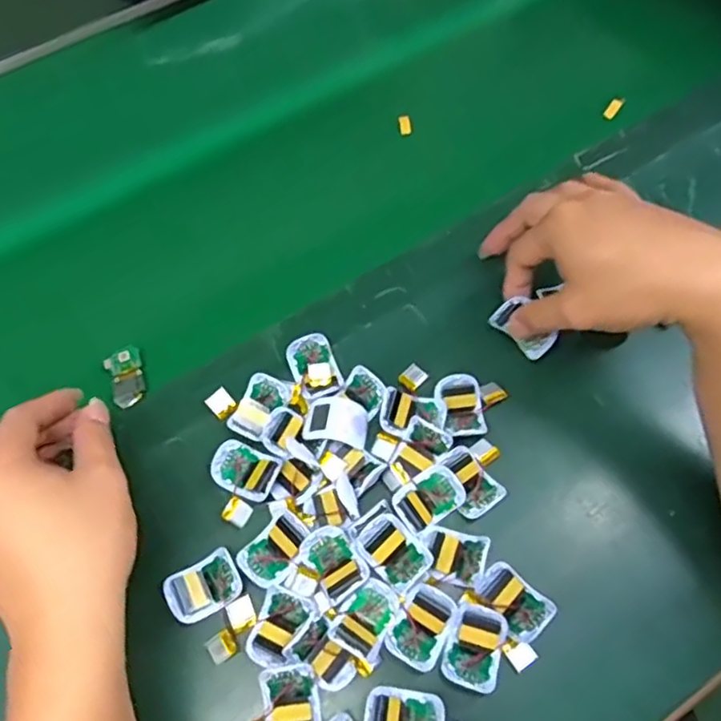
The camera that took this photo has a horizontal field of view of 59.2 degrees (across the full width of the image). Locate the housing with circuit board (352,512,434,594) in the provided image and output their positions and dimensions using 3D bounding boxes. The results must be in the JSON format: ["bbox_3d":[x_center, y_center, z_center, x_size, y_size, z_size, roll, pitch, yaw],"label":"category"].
[{"bbox_3d":[0.020,0.112,0.373,0.030,0.017,0.042,-40,68,-15],"label":"housing with circuit board"}]

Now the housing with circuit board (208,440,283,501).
[{"bbox_3d":[-0.074,0.070,0.406,0.042,0.011,0.030,22,67,14],"label":"housing with circuit board"}]

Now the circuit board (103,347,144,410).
[{"bbox_3d":[-0.167,0.012,0.456,0.025,0.005,0.045,-23,64,-8],"label":"circuit board"}]

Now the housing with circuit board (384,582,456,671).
[{"bbox_3d":[0.035,0.150,0.360,0.031,0.011,0.042,29,69,17],"label":"housing with circuit board"}]

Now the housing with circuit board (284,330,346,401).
[{"bbox_3d":[-0.030,0.004,0.429,0.031,0.012,0.044,-25,65,-9],"label":"housing with circuit board"}]

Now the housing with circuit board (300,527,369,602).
[{"bbox_3d":[-0.016,0.119,0.374,0.029,0.009,0.041,-33,66,-12],"label":"housing with circuit board"}]

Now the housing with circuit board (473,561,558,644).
[{"bbox_3d":[0.087,0.137,0.362,0.042,0.014,0.029,39,72,20],"label":"housing with circuit board"}]

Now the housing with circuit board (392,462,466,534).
[{"bbox_3d":[0.041,0.083,0.387,0.040,0.013,0.029,-30,66,-11],"label":"housing with circuit board"}]

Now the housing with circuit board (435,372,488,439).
[{"bbox_3d":[0.067,0.029,0.414,0.028,0.007,0.043,-12,63,-2],"label":"housing with circuit board"}]

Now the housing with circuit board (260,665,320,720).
[{"bbox_3d":[-0.038,0.188,0.343,0.029,0.014,0.040,-11,63,-2],"label":"housing with circuit board"}]

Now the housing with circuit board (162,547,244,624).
[{"bbox_3d":[-0.091,0.132,0.372,0.041,0.011,0.030,-32,66,-12],"label":"housing with circuit board"}]

